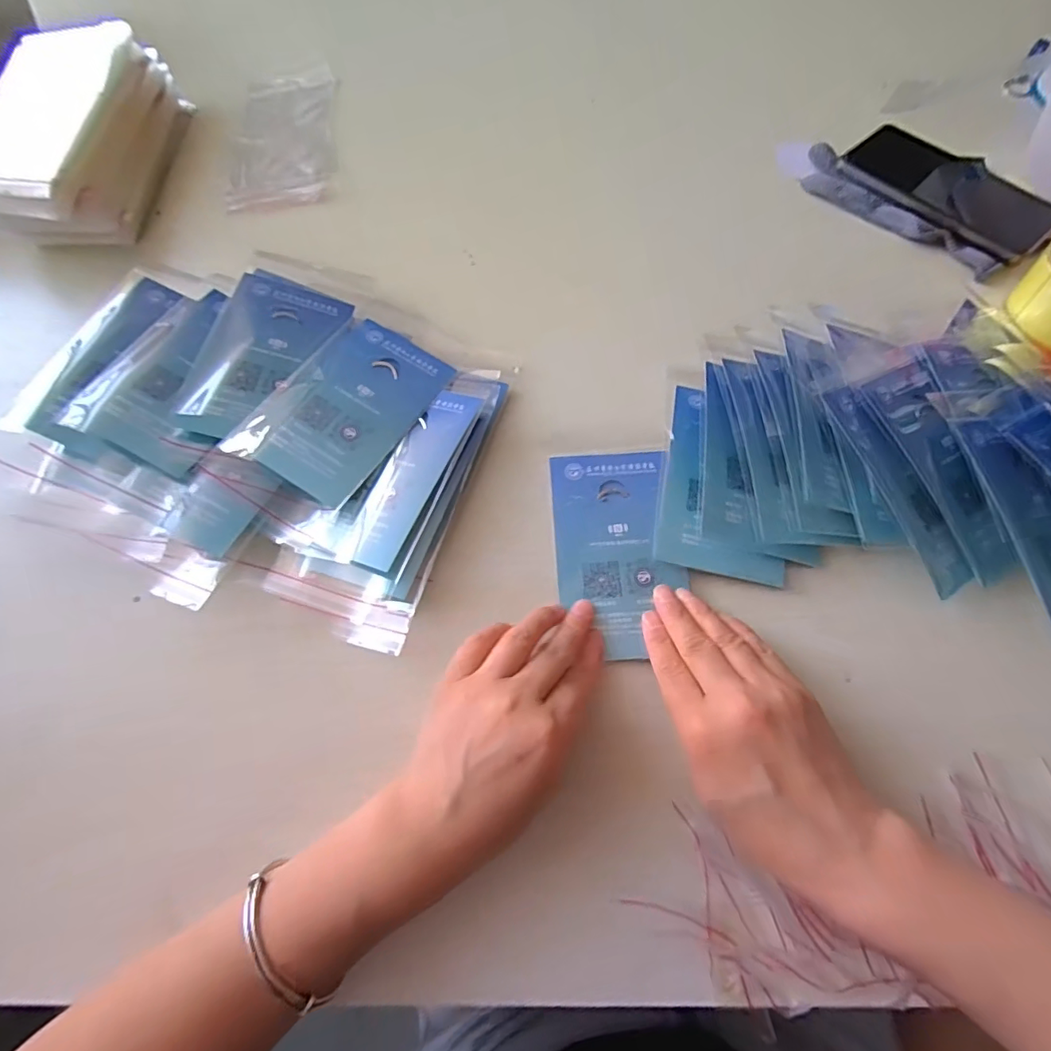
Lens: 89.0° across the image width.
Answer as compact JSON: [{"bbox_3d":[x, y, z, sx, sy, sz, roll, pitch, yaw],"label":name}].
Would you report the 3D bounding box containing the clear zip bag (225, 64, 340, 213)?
[{"bbox_3d":[-0.231,-0.374,0.517,0.097,0.011,0.206,-6,67,0],"label":"clear zip bag"}]

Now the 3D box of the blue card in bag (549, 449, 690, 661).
[{"bbox_3d":[0.058,0.014,0.338,0.075,0.004,0.133,-5,69,2],"label":"blue card in bag"}]

